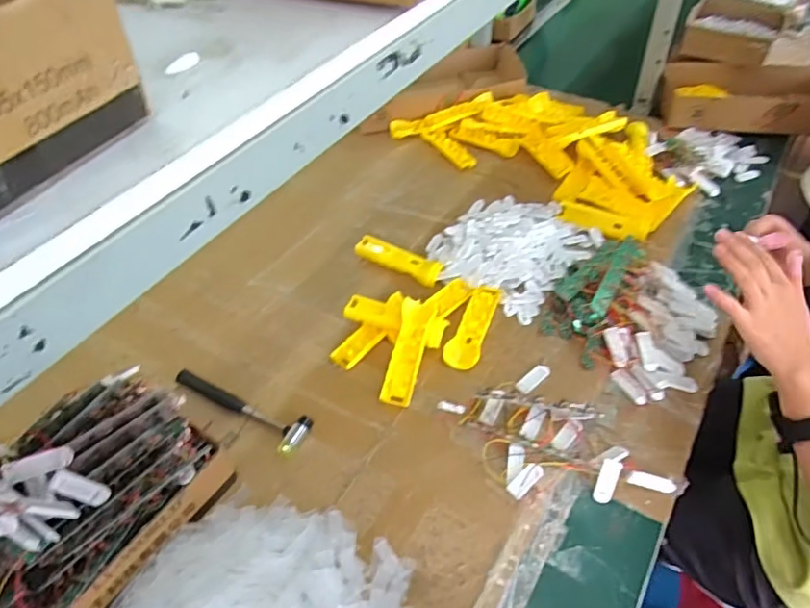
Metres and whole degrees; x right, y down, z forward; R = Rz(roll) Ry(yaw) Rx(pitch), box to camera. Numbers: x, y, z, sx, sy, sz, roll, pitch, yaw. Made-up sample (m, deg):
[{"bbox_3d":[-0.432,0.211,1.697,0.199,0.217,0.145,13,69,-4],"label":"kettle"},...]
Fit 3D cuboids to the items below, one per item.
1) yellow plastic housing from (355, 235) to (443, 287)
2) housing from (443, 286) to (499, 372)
[{"bbox_3d":[-0.011,-0.077,0.994,0.158,0.031,0.044,23,52,23],"label":"yellow plastic housing"},{"bbox_3d":[0.106,0.035,0.875,0.050,0.016,0.162,14,50,16],"label":"housing"}]

